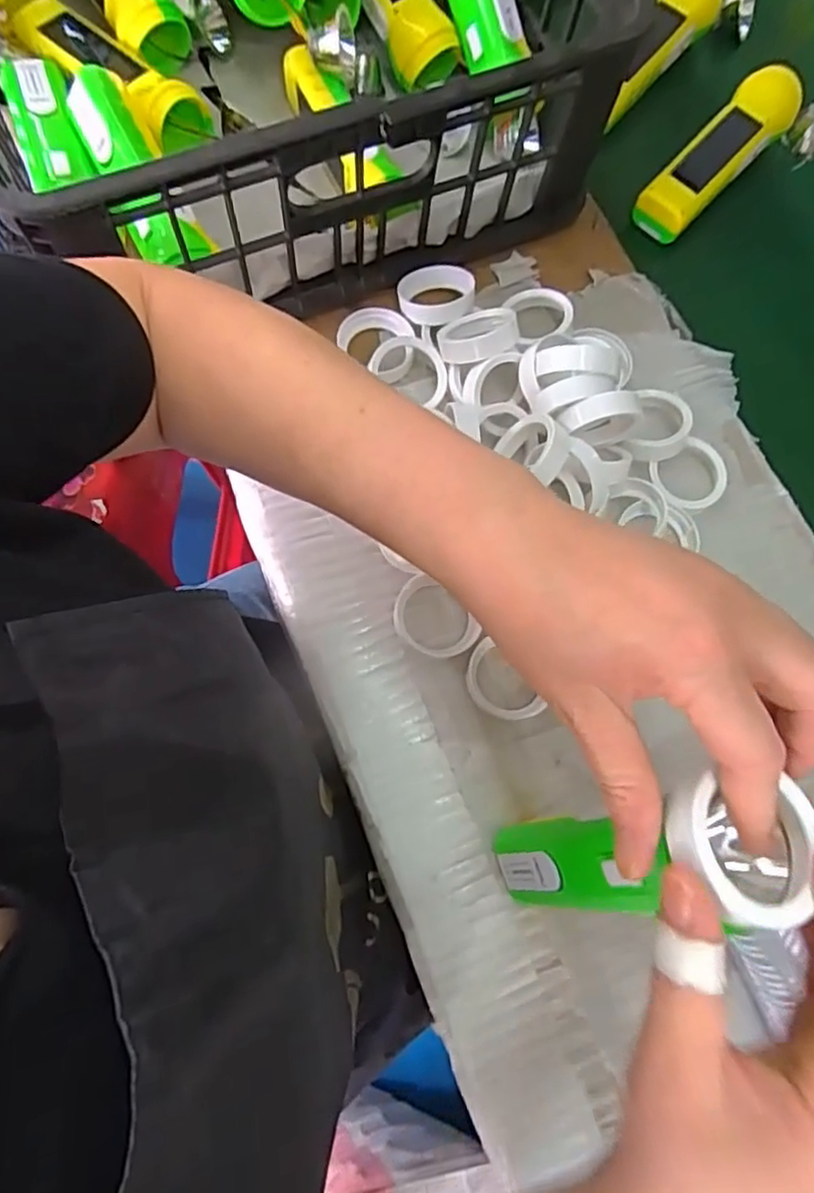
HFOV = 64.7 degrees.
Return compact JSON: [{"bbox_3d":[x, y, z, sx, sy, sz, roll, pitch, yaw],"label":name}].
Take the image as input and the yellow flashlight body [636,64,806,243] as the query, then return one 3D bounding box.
[{"bbox_3d":[0.235,-0.333,0.484,0.045,0.044,0.140,41,81,10],"label":"yellow flashlight body"}]

